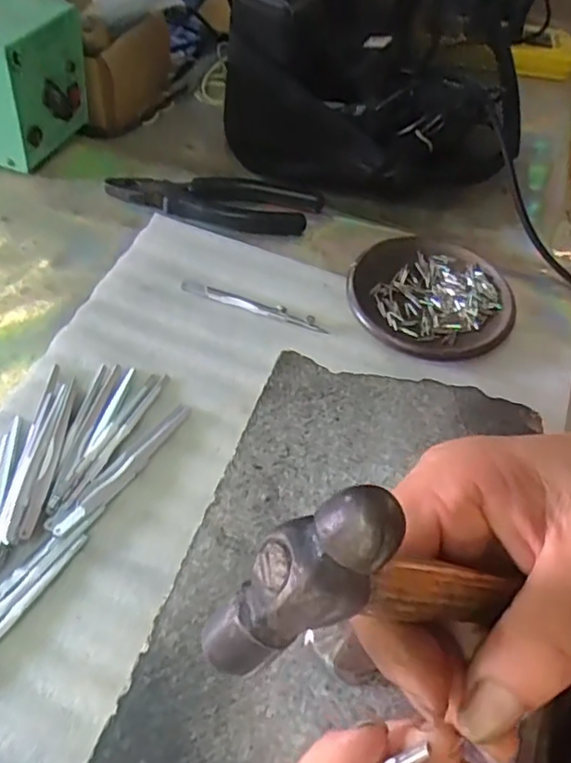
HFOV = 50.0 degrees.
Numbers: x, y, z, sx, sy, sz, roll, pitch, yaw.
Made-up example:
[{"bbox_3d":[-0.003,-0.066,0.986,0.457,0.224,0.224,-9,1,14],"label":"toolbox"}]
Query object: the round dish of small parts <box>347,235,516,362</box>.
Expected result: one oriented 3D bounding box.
[{"bbox_3d":[0.102,-0.061,0.431,0.111,0.013,0.115,2,54,-3],"label":"round dish of small parts"}]

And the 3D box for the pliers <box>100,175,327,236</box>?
[{"bbox_3d":[-0.057,-0.145,0.482,0.162,0.014,0.059,13,55,5],"label":"pliers"}]

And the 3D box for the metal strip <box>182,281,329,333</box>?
[{"bbox_3d":[-0.022,-0.054,0.425,0.106,0.004,0.011,19,55,10],"label":"metal strip"}]

